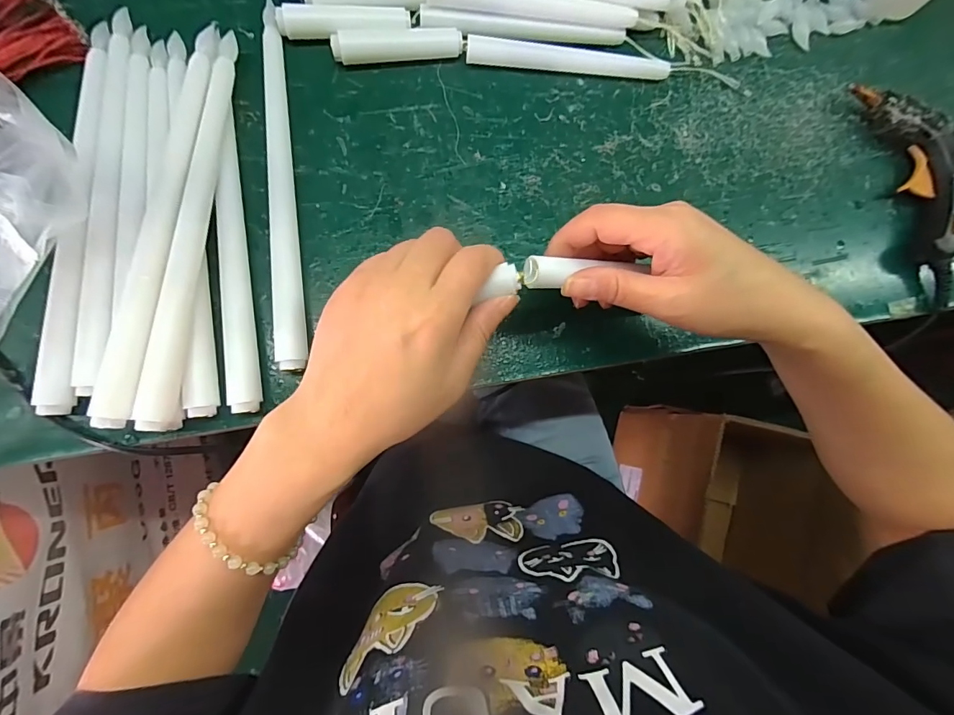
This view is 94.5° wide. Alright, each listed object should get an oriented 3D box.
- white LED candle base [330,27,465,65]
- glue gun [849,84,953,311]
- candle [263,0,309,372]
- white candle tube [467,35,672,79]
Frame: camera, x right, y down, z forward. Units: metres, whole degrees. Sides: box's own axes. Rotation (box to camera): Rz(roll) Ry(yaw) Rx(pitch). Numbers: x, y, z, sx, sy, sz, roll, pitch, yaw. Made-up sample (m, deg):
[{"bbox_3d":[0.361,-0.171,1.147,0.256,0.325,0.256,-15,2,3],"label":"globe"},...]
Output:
[{"bbox_3d":[-0.054,-0.215,0.303,0.086,0.017,0.018,-10,87,-7],"label":"white LED candle base"},{"bbox_3d":[0.345,-0.130,0.329,0.064,0.032,0.170,-16,88,-7],"label":"glue gun"},{"bbox_3d":[-0.129,-0.112,0.290,0.017,0.014,0.238,-6,86,-6],"label":"candle"},{"bbox_3d":[0.066,-0.215,0.317,0.147,0.013,0.015,1,86,-6],"label":"white candle tube"}]

